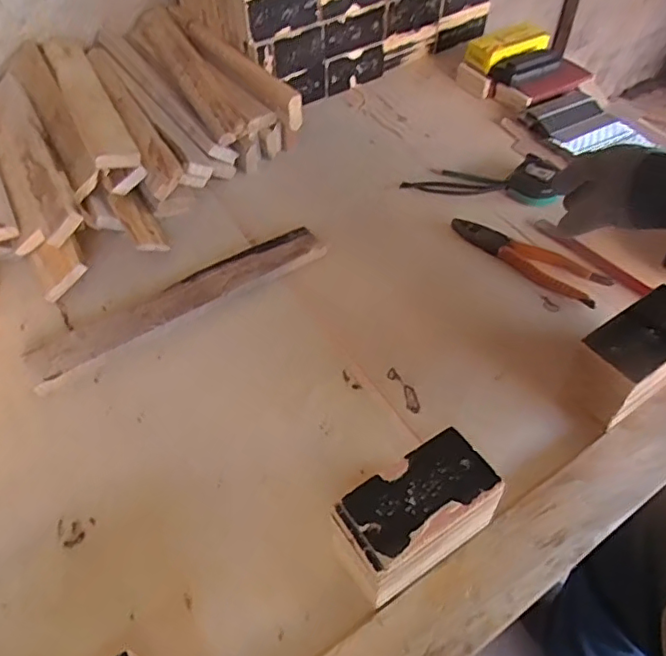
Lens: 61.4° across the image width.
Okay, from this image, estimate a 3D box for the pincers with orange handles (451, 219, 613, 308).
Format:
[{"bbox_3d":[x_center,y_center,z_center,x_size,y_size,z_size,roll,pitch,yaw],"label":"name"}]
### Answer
[{"bbox_3d":[0.223,-0.080,0.656,0.184,0.020,0.051,28,57,22],"label":"pincers with orange handles"}]

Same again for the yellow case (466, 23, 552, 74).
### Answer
[{"bbox_3d":[0.269,-0.433,0.857,0.130,0.033,0.066,-20,53,-14],"label":"yellow case"}]

